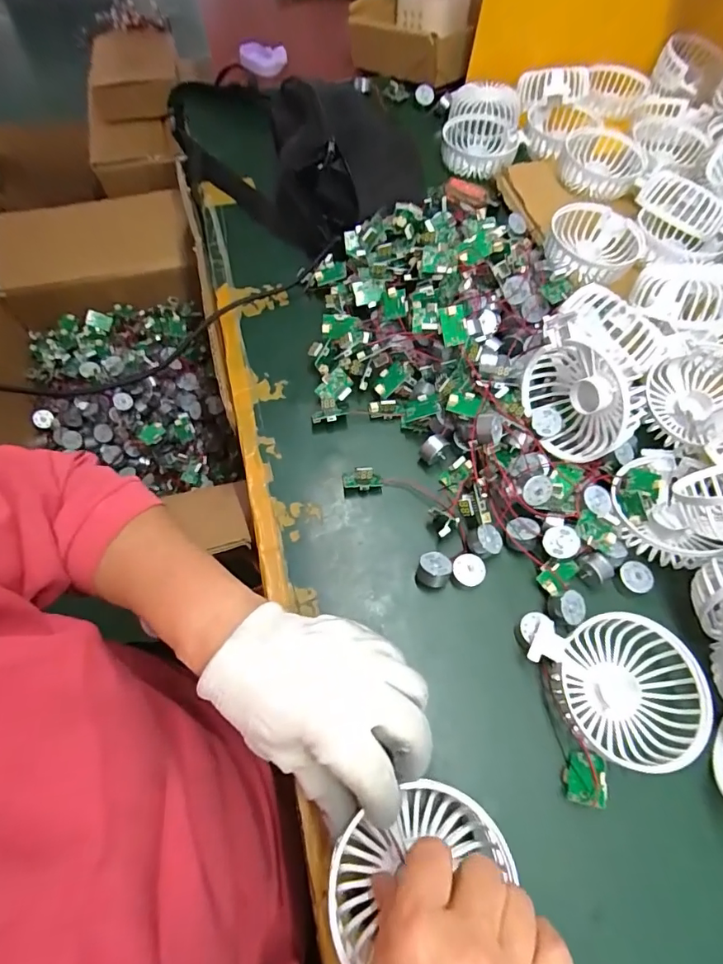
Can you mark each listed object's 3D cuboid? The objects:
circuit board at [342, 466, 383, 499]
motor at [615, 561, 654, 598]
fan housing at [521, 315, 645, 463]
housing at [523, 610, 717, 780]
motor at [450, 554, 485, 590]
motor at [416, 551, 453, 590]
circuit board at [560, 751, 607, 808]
[{"bbox_3d":[0.001,0.000,0.377,0.030,0.024,0.014,-9,63,-7],"label":"circuit board"},{"bbox_3d":[0.197,0.070,0.350,0.021,0.012,0.023,1,62,-2],"label":"motor"},{"bbox_3d":[0.161,-0.065,0.363,0.051,0.074,0.098,-26,66,-15],"label":"fan housing"},{"bbox_3d":[0.167,0.129,0.313,0.086,0.032,0.093,1,62,-2],"label":"housing"},{"bbox_3d":[0.076,0.065,0.352,0.024,0.019,0.021,13,62,4],"label":"motor"},{"bbox_3d":[0.051,0.064,0.347,0.022,0.025,0.026,33,66,14],"label":"motor"},{"bbox_3d":[0.132,0.177,0.290,0.024,0.005,0.029,-16,26,29],"label":"circuit board"}]

